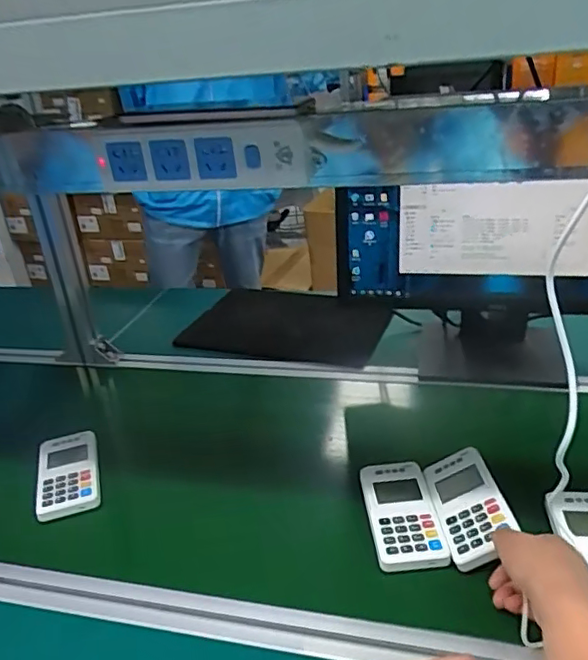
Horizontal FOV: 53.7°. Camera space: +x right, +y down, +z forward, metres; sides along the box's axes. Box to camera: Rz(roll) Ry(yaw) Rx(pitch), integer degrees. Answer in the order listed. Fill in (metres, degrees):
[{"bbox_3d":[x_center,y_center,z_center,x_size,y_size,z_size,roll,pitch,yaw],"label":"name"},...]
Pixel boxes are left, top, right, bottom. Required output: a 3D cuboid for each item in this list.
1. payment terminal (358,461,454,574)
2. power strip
[{"bbox_3d":[0.114,0.194,0.619,0.071,0.016,0.131,-7,27,1],"label":"payment terminal"},{"bbox_3d":[-0.084,-0.144,0.489,0.194,0.053,0.024,1,28,16],"label":"power strip"}]

